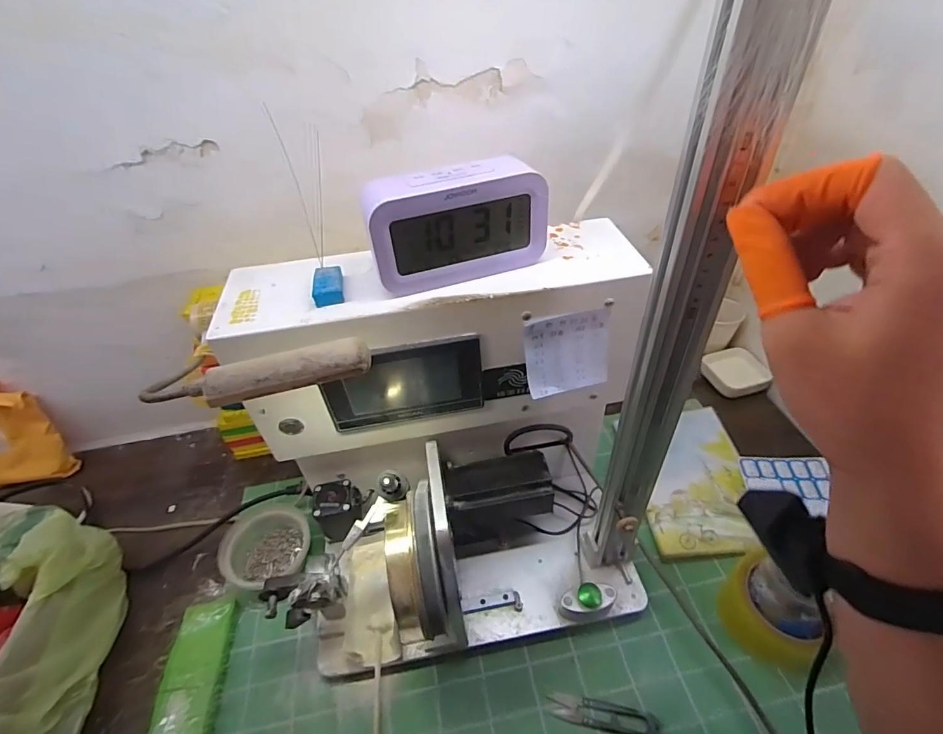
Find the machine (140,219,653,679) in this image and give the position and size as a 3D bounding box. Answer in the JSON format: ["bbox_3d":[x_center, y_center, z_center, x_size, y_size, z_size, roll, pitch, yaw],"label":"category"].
[{"bbox_3d":[-0.015,0.094,0.443,0.333,0.330,0.234,-10,43,-6],"label":"machine"}]

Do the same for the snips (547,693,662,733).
[{"bbox_3d":[0.124,0.327,0.439,0.099,0.010,0.023,7,44,12],"label":"snips"}]

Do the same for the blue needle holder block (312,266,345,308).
[{"bbox_3d":[-0.114,-0.066,0.374,0.024,0.014,0.037,-12,44,-9],"label":"blue needle holder block"}]

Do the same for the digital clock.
[{"bbox_3d":[-0.012,-0.109,0.361,0.139,0.079,0.039,-14,44,-11],"label":"digital clock"}]

